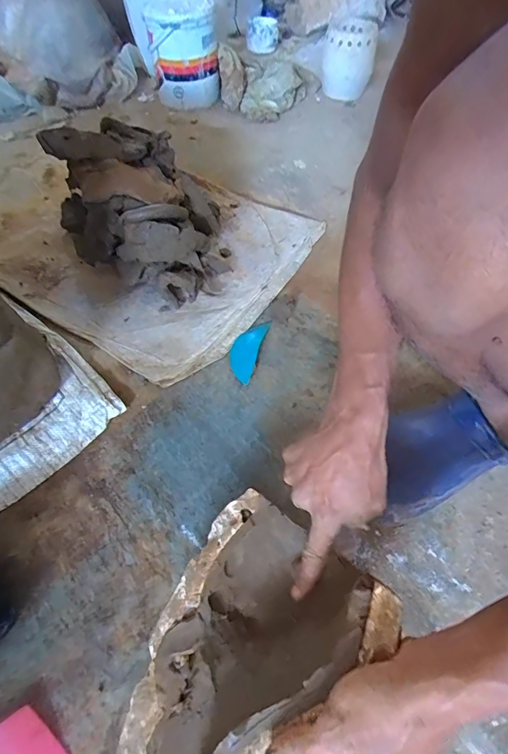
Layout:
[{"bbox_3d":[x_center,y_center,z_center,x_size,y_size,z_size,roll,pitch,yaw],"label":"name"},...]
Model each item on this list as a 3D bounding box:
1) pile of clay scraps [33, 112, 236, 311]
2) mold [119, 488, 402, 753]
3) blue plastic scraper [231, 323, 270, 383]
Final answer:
[{"bbox_3d":[-0.200,-0.292,0.675,0.310,0.194,0.176,30,61,19],"label":"pile of clay scraps"},{"bbox_3d":[-0.017,0.220,0.344,0.226,0.103,0.164,-37,64,-23],"label":"mold"},{"bbox_3d":[-0.011,-0.044,0.618,0.041,0.007,0.113,14,57,9],"label":"blue plastic scraper"}]

